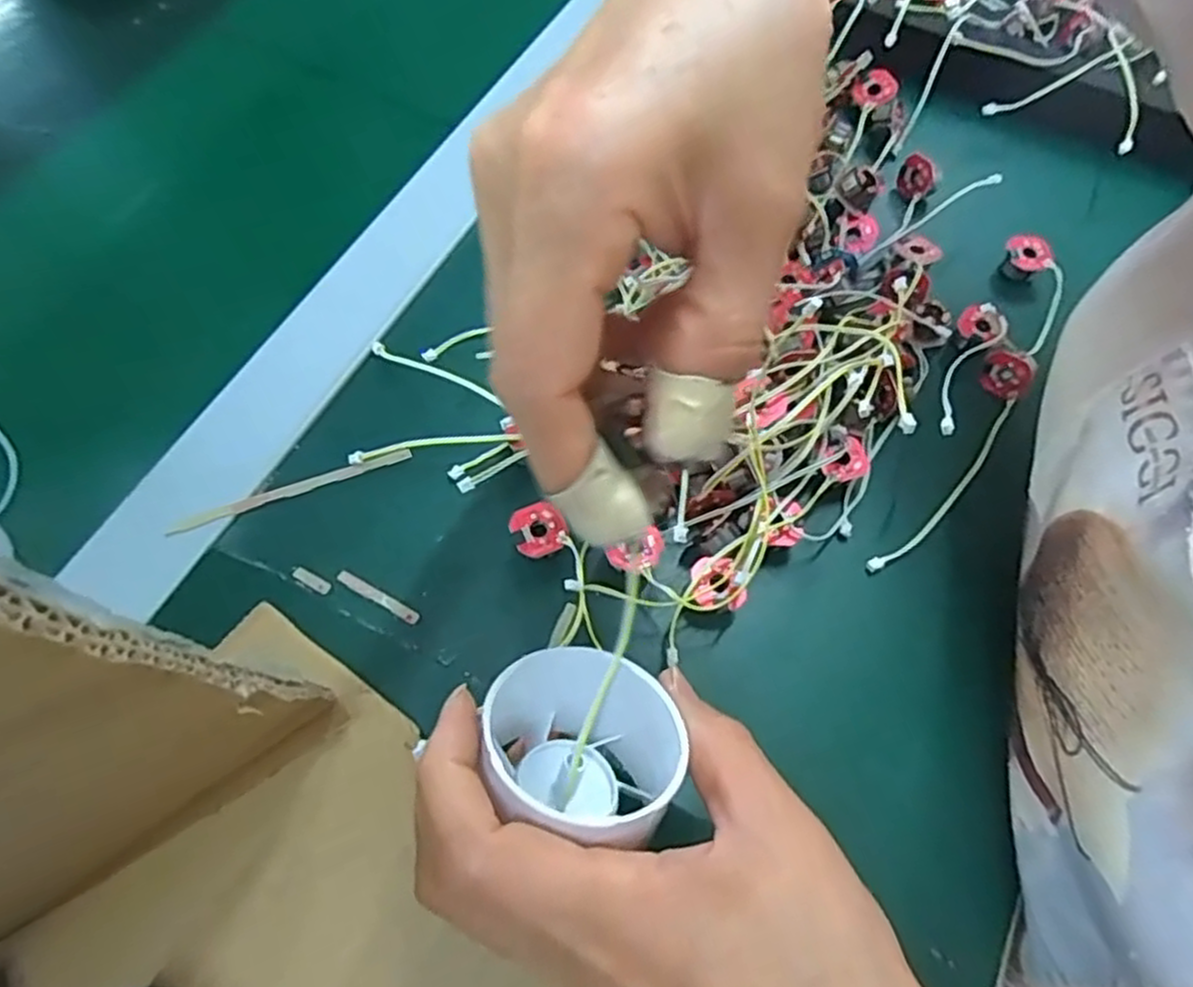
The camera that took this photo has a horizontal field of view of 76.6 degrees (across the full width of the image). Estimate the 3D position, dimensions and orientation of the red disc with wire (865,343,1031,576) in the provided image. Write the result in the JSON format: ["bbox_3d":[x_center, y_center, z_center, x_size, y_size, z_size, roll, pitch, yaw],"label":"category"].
[{"bbox_3d":[0.141,-0.012,0.294,0.021,0.019,0.111,35,66,8],"label":"red disc with wire"}]

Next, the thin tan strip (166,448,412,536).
[{"bbox_3d":[-0.114,-0.002,0.283,0.088,0.004,0.005,-19,70,-15],"label":"thin tan strip"}]

